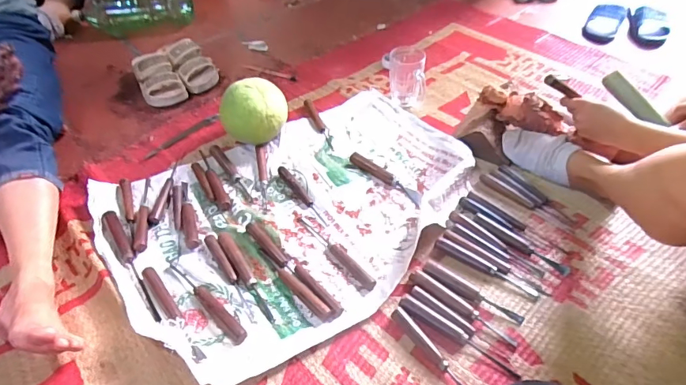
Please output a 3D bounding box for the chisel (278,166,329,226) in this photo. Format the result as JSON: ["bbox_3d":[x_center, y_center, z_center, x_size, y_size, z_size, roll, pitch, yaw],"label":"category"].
[{"bbox_3d":[-0.077,0.004,0.848,0.019,0.014,0.170,-29,53,-22],"label":"chisel"}]

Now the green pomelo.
[{"bbox_3d":[-0.180,-0.160,0.916,0.132,0.124,0.108,-12,48,-8],"label":"green pomelo"}]

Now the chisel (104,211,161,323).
[{"bbox_3d":[-0.352,0.118,0.740,0.024,0.019,0.255,-29,52,-22],"label":"chisel"}]

